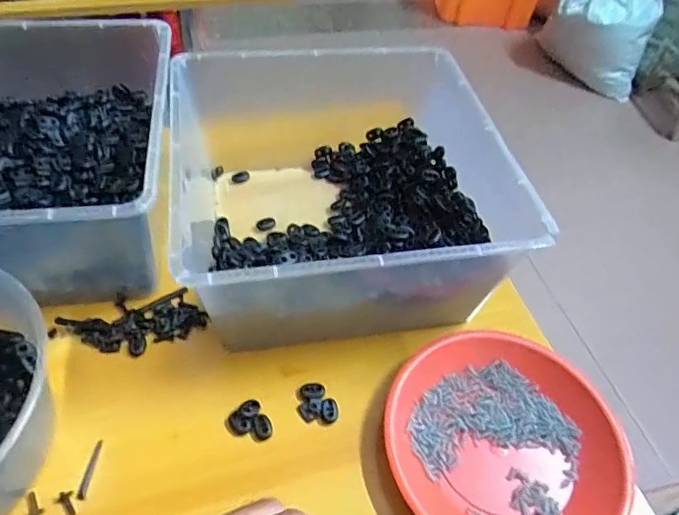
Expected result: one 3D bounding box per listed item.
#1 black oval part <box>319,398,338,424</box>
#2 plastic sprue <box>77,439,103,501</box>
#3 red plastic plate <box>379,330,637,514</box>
[{"bbox_3d":[-0.009,0.132,0.443,0.015,0.004,0.020,2,50,-5],"label":"black oval part"},{"bbox_3d":[-0.194,0.165,0.402,0.007,0.004,0.045,4,50,-3],"label":"plastic sprue"},{"bbox_3d":[0.136,0.154,0.426,0.186,0.032,0.186,3,50,-4],"label":"red plastic plate"}]

